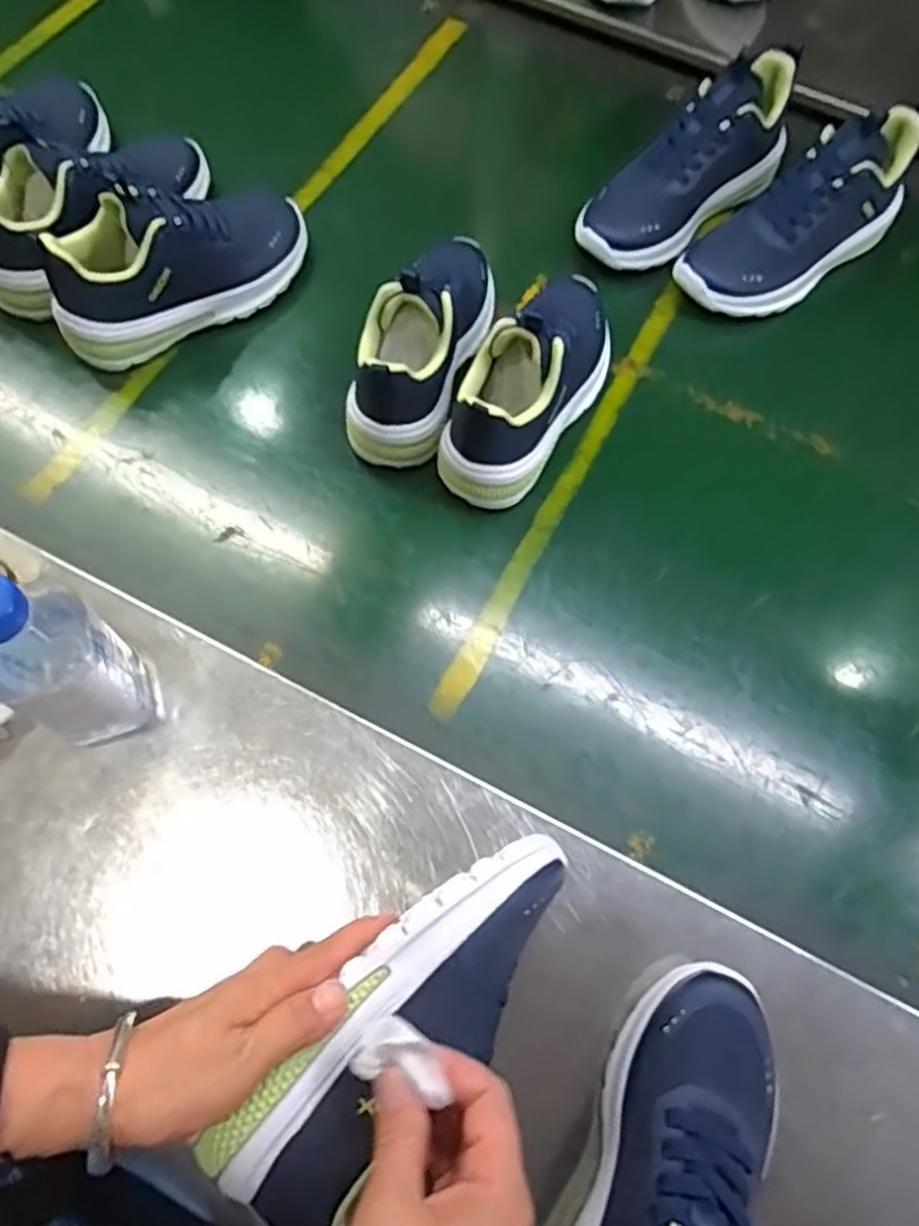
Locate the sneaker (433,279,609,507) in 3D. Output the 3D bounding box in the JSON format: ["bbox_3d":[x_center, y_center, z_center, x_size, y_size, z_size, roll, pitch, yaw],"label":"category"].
[{"bbox_3d":[0.064,-0.189,0.577,0.079,0.120,0.223,29,67,7],"label":"sneaker"}]

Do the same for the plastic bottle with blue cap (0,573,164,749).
[{"bbox_3d":[-0.222,0.026,0.421,0.060,0.164,0.057,1,69,-2],"label":"plastic bottle with blue cap"}]

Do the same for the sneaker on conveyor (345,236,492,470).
[{"bbox_3d":[-0.017,-0.223,0.598,0.084,0.107,0.219,19,66,3],"label":"sneaker on conveyor"}]

